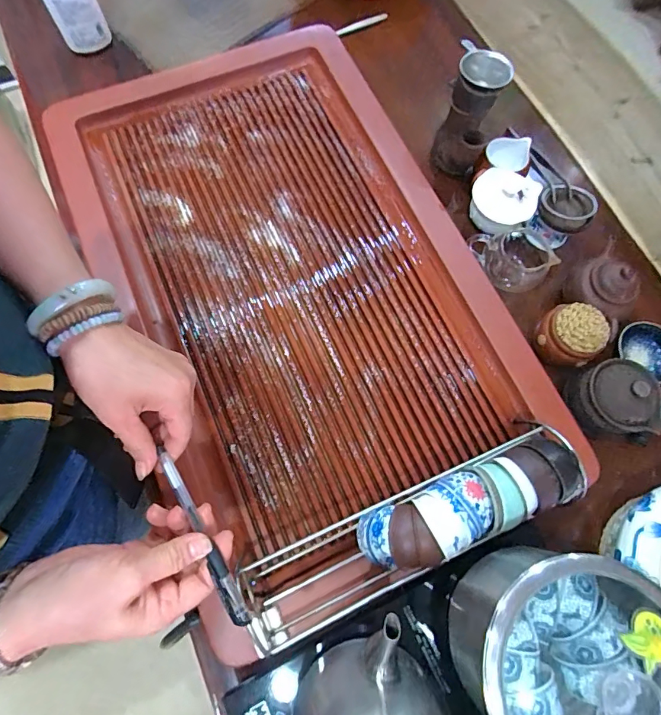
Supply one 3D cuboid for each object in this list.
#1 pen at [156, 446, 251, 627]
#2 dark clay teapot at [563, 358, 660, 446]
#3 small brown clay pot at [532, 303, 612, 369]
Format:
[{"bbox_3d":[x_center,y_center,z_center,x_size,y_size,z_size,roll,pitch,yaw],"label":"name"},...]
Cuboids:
[{"bbox_3d":[-0.099,0.134,0.326,0.012,0.009,0.142,-32,74,-9],"label":"pen"},{"bbox_3d":[0.340,0.051,0.522,0.103,0.091,0.090,26,73,6],"label":"dark clay teapot"},{"bbox_3d":[0.306,-0.026,0.552,0.069,0.086,0.065,1,72,-2],"label":"small brown clay pot"}]

